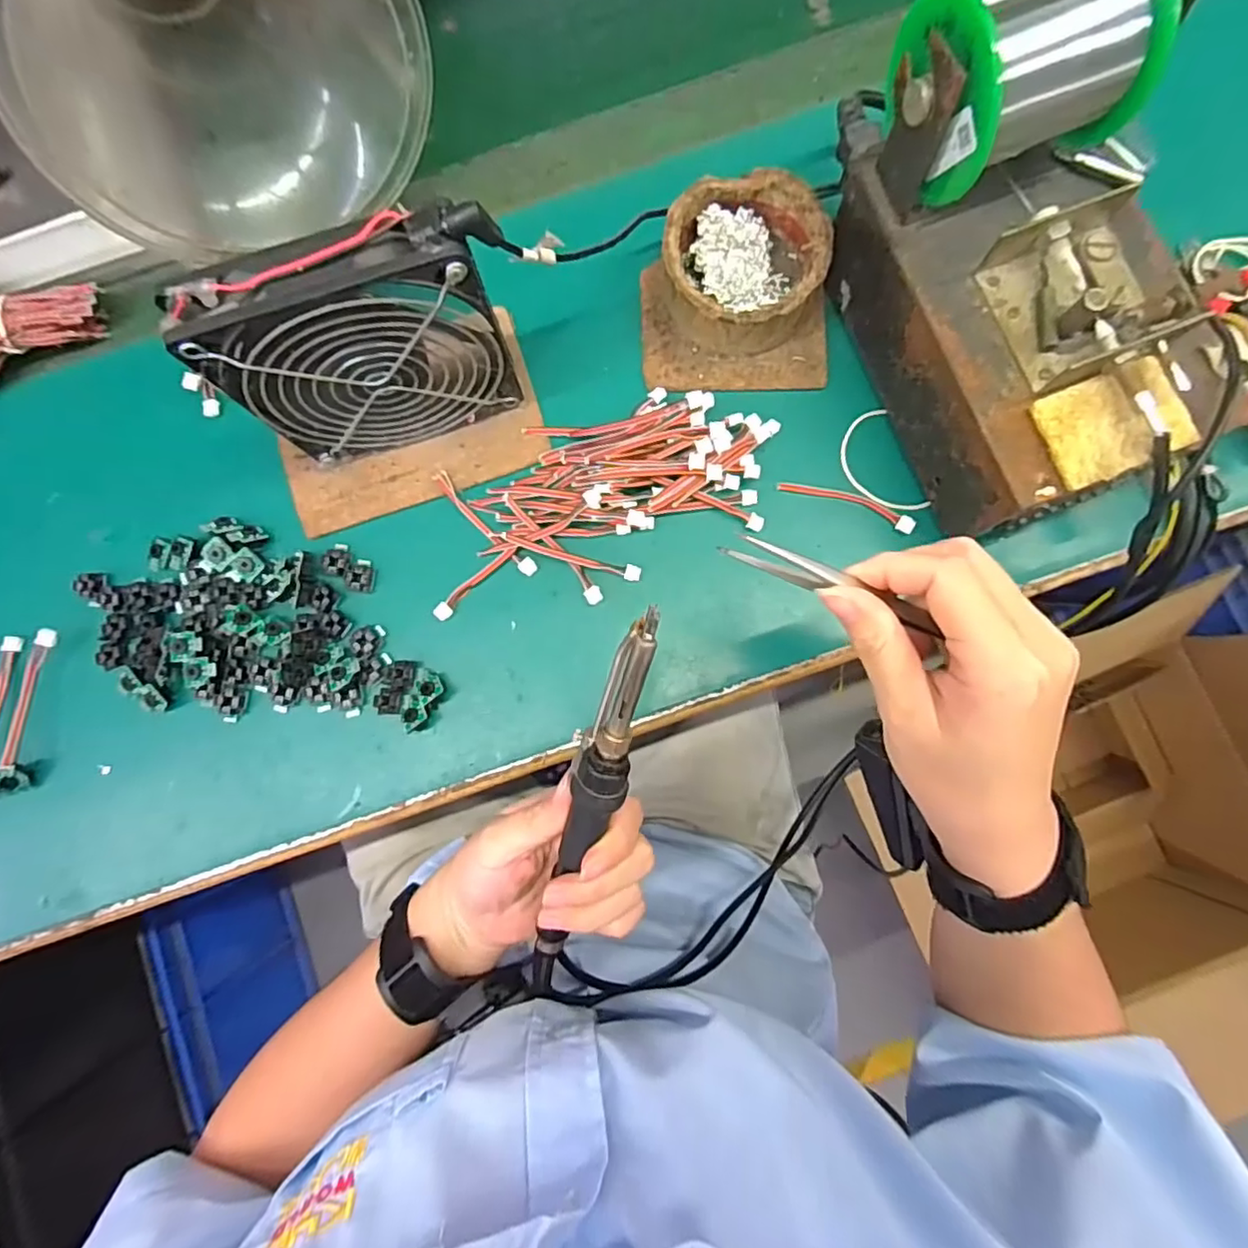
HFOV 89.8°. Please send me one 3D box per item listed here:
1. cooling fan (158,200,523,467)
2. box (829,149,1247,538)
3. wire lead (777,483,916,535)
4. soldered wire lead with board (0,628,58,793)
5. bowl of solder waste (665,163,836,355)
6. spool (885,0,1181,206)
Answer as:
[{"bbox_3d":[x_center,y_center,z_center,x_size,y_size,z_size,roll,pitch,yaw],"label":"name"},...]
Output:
[{"bbox_3d":[-0.111,-0.124,0.292,0.126,0.124,0.027,-16,84,0],"label":"cooling fan"},{"bbox_3d":[0.189,-0.144,0.302,0.114,0.080,0.178,-19,84,0],"label":"box"},{"bbox_3d":[0.120,-0.066,0.338,0.073,0.005,0.012,23,85,6],"label":"wire lead"},{"bbox_3d":[-0.318,0.045,0.332,0.018,0.012,0.086,8,85,2],"label":"soldered wire lead with board"},{"bbox_3d":[0.064,-0.191,0.336,0.081,0.041,0.080,0,84,1],"label":"bowl of solder waste"},{"bbox_3d":[0.155,-0.218,0.254,0.090,0.070,0.067,-24,84,-1],"label":"spool"}]

